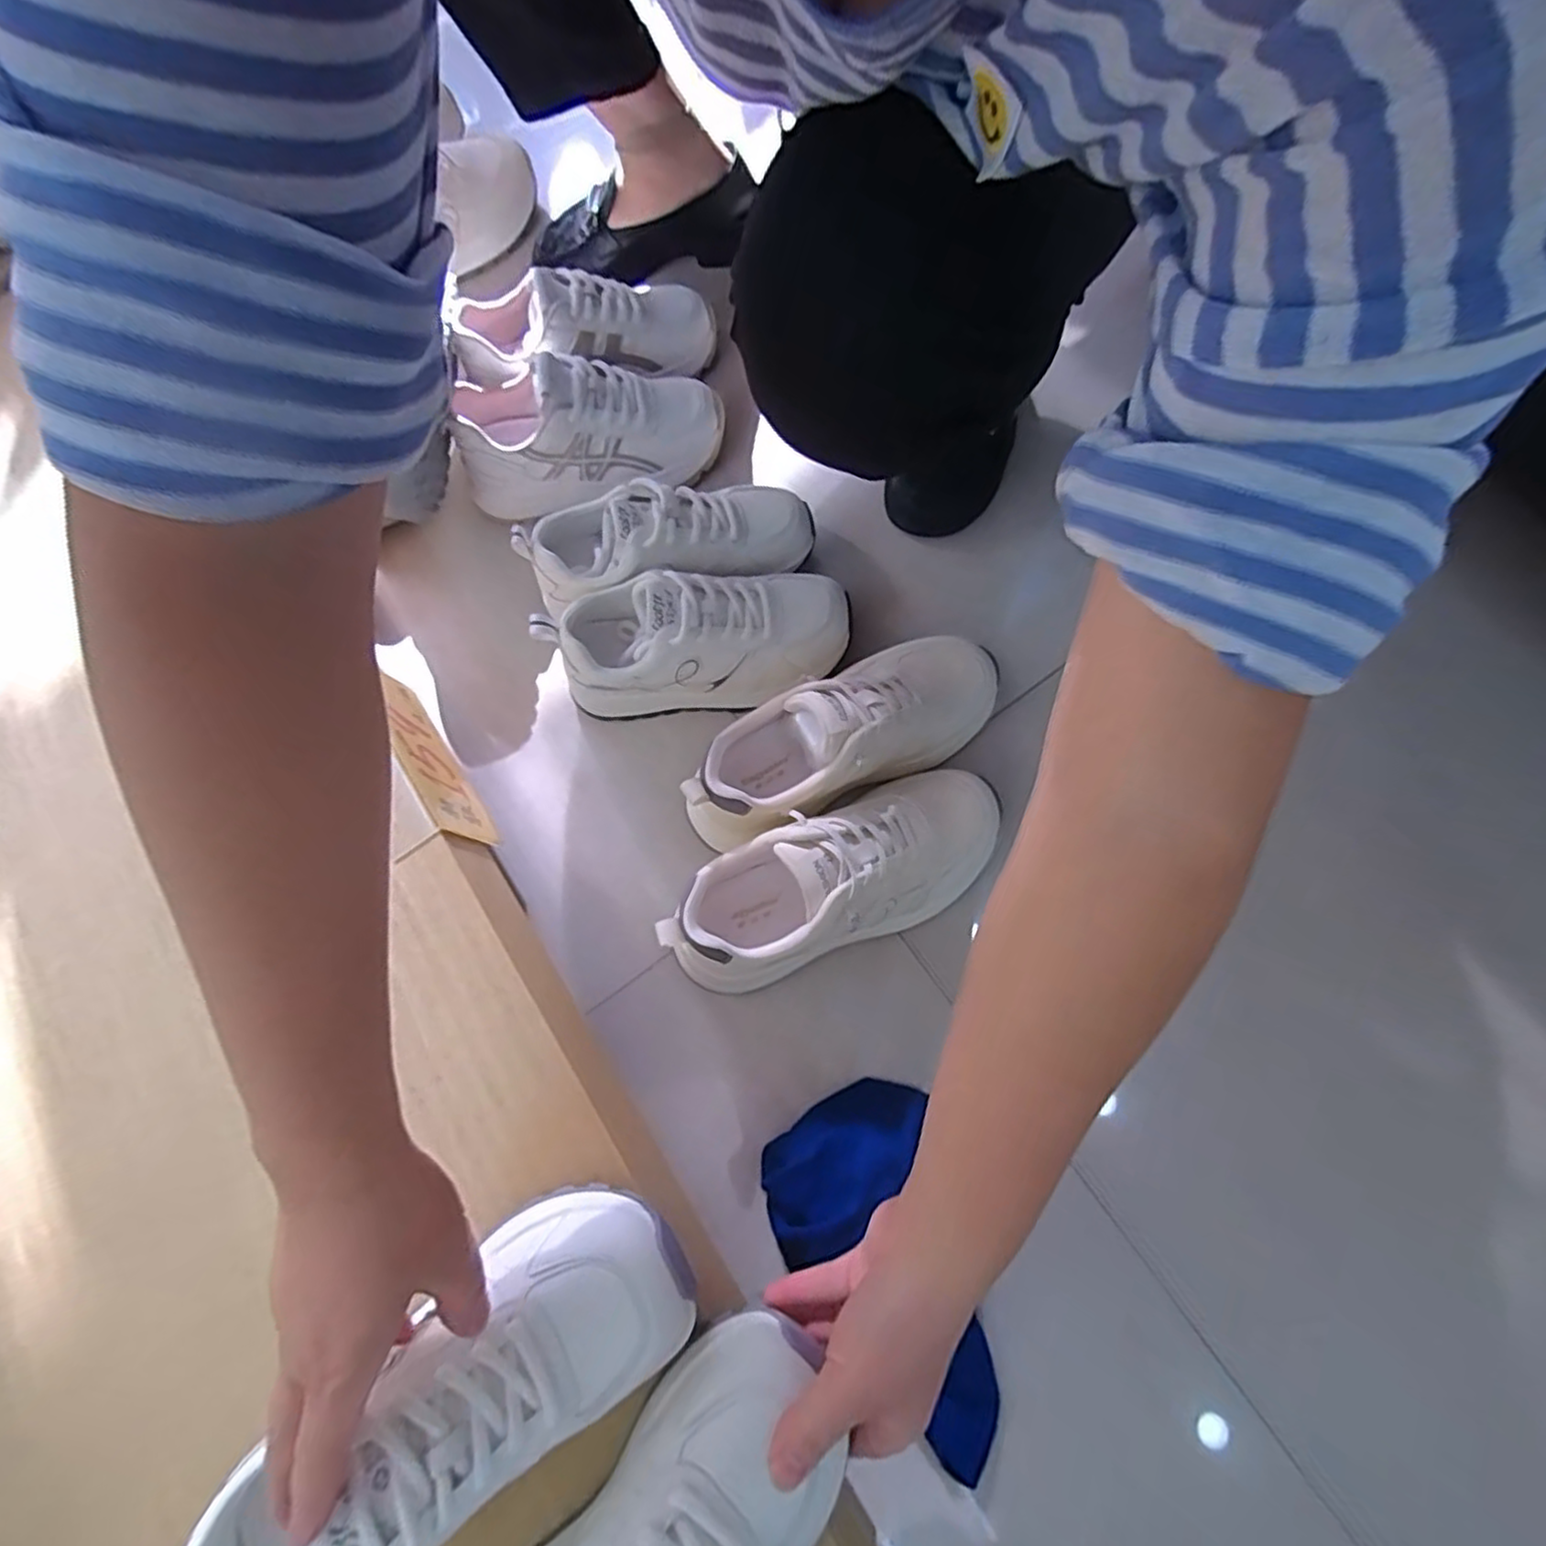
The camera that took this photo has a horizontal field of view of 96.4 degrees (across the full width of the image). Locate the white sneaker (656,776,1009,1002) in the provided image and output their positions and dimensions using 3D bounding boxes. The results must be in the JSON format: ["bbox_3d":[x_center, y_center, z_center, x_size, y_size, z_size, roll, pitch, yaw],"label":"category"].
[{"bbox_3d":[0.051,0.072,0.479,0.230,0.104,0.092,-24,74,-1],"label":"white sneaker"}]

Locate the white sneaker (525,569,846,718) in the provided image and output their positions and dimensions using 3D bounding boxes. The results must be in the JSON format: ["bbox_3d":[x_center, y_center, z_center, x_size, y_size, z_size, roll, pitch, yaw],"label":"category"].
[{"bbox_3d":[-0.055,-0.101,0.543,0.225,0.095,0.090,-6,74,4],"label":"white sneaker"}]

